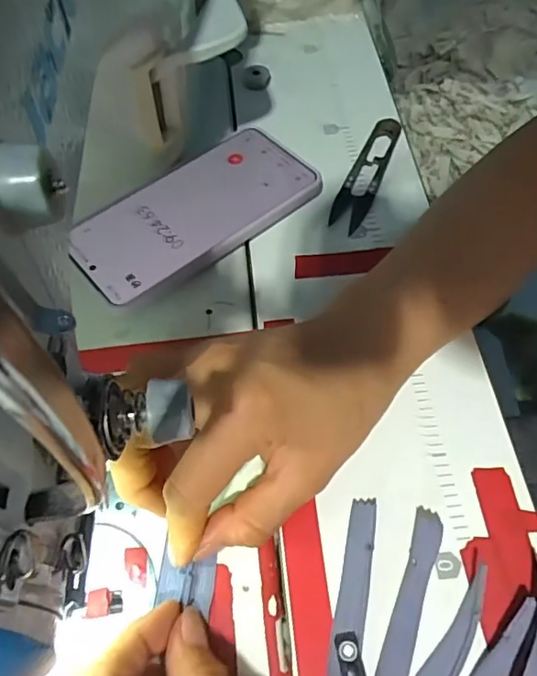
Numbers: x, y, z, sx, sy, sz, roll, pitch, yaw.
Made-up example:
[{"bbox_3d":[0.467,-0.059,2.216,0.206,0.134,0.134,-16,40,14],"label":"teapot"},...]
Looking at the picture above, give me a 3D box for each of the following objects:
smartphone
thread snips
[{"bbox_3d":[-0.047,-0.082,0.330,0.152,0.010,0.077,-34,63,-15],"label":"smartphone"},{"bbox_3d":[0.066,-0.112,0.354,0.023,0.010,0.101,19,63,15],"label":"thread snips"}]

